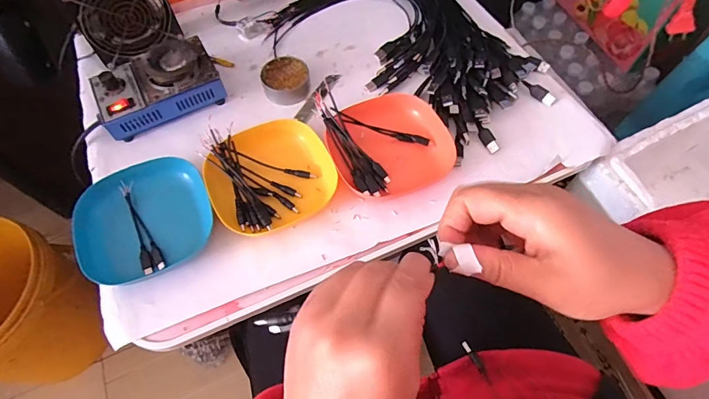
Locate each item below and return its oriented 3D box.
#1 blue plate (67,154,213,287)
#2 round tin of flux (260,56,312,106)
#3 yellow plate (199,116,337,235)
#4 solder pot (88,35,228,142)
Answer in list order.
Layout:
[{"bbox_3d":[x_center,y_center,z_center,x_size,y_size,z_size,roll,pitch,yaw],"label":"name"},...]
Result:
[{"bbox_3d":[-0.235,0.017,0.455,0.135,0.023,0.140,-22,64,-10],"label":"blue plate"},{"bbox_3d":[-0.092,-0.162,0.554,0.064,0.026,0.061,-1,62,1],"label":"round tin of flux"},{"bbox_3d":[-0.099,-0.033,0.478,0.142,0.025,0.129,-29,65,-13],"label":"yellow plate"},{"bbox_3d":[-0.257,-0.151,0.529,0.151,0.055,0.093,-28,65,-13],"label":"solder pot"}]

